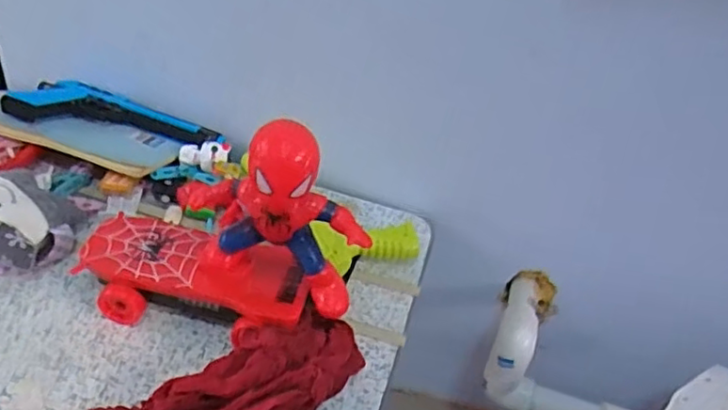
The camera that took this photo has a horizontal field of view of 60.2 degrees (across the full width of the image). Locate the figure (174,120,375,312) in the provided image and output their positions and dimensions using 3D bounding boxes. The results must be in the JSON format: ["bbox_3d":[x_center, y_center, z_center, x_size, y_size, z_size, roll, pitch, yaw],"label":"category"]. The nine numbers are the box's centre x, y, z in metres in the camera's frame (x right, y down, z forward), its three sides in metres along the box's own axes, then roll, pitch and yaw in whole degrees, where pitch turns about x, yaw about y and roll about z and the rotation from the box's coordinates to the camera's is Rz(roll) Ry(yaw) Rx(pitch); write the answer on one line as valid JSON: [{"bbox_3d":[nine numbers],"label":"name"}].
[{"bbox_3d":[-0.064,0.012,0.480,0.135,0.155,0.053,14,38,9],"label":"figure"}]

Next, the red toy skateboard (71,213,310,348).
[{"bbox_3d":[-0.145,0.068,0.542,0.193,0.053,0.089,15,38,10],"label":"red toy skateboard"}]

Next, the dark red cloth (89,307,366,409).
[{"bbox_3d":[-0.089,0.135,0.481,0.196,0.041,0.087,-22,46,-32],"label":"dark red cloth"}]

